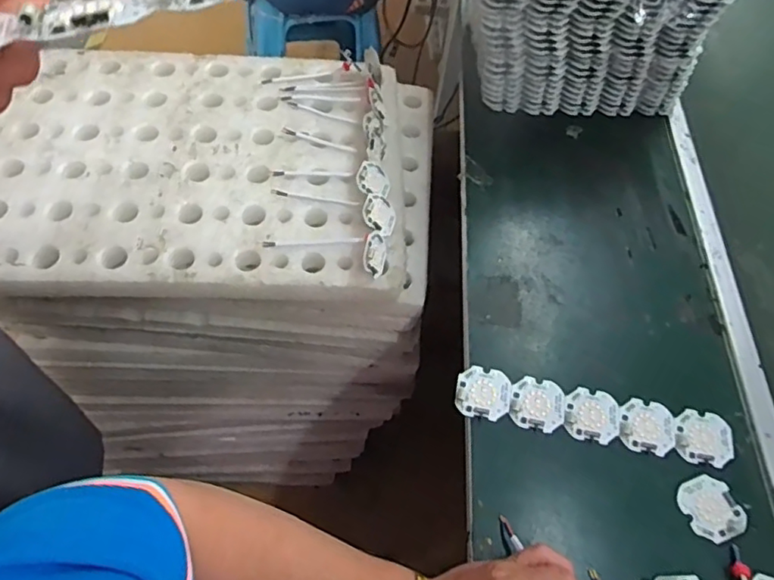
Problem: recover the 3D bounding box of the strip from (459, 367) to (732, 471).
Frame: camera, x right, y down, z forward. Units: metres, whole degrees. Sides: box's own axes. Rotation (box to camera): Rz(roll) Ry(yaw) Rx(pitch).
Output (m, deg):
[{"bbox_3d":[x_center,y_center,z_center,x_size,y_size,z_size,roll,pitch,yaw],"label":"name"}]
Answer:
[{"bbox_3d":[0.179,0.110,0.503,0.235,0.005,0.047,11,58,4],"label":"strip"}]

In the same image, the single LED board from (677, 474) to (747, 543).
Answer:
[{"bbox_3d":[0.263,0.177,0.466,0.044,0.005,0.049,-14,61,-13],"label":"single LED board"}]

